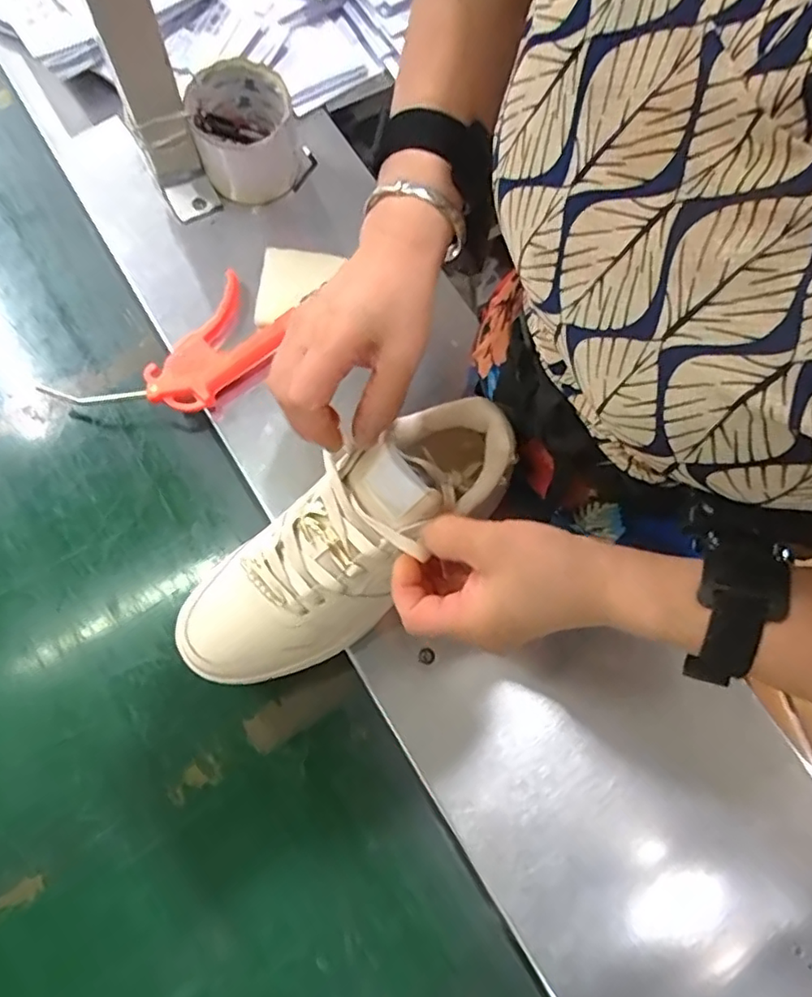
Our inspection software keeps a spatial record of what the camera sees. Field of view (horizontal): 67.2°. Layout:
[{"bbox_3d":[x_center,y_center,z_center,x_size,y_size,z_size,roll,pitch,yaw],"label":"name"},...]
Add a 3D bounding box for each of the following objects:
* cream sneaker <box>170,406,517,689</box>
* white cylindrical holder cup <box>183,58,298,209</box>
[{"bbox_3d":[-0.036,0.029,0.398,0.244,0.104,0.087,-41,79,0],"label":"cream sneaker"},{"bbox_3d":[-0.138,-0.313,0.527,0.088,0.069,0.097,-8,75,-11],"label":"white cylindrical holder cup"}]

